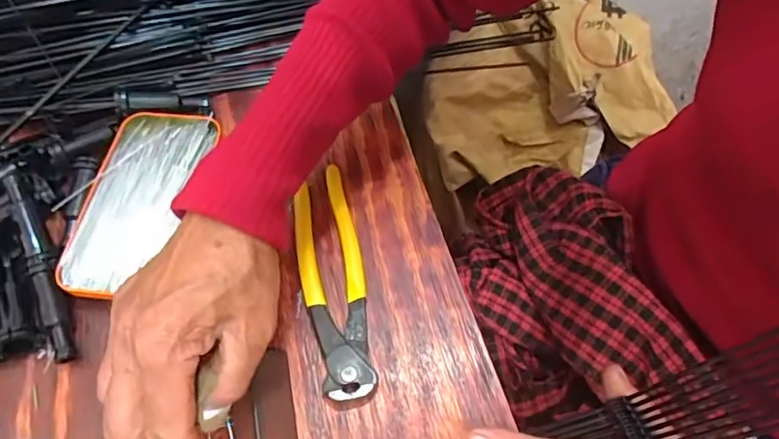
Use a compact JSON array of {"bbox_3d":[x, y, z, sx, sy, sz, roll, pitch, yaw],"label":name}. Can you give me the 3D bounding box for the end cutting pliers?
[{"bbox_3d":[-0.037,0.038,0.358,0.040,0.012,0.164,-10,59,-6],"label":"end cutting pliers"}]

